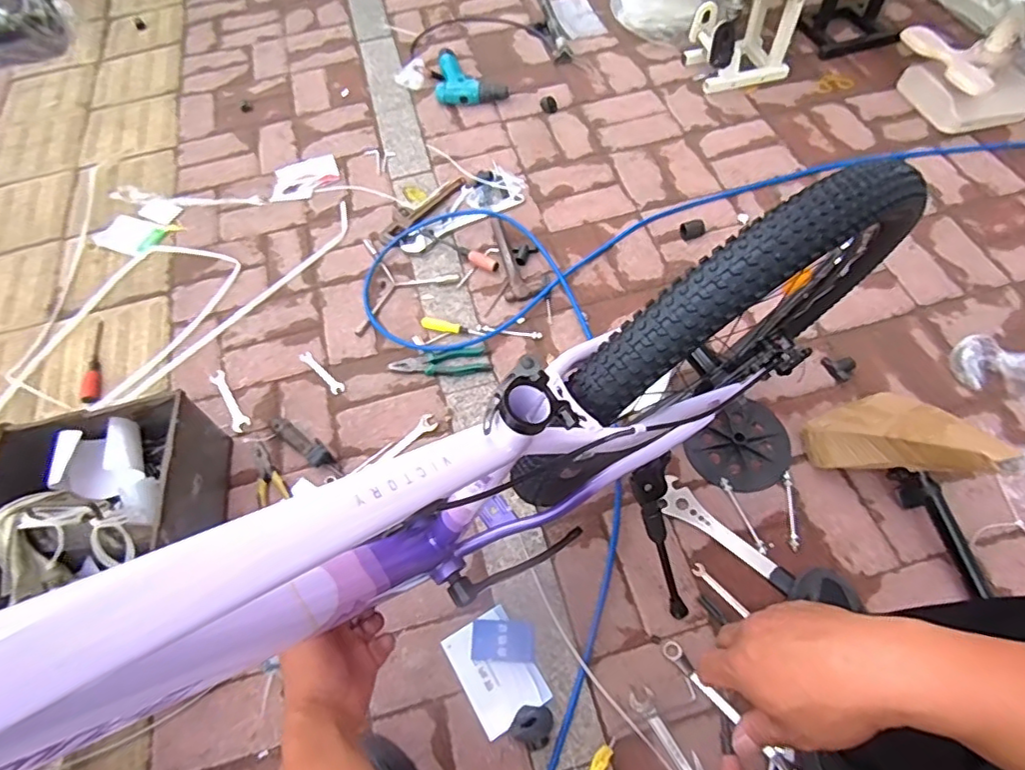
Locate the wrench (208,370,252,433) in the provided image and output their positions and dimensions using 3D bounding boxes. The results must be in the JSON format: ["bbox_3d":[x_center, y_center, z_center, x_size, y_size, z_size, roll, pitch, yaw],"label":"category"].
[{"bbox_3d":[-0.522,0.028,1.057,0.029,0.009,0.153,-33,62,-14],"label":"wrench"}]

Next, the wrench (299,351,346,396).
[{"bbox_3d":[-0.357,-0.023,1.076,0.121,0.005,0.026,39,69,23],"label":"wrench"}]

